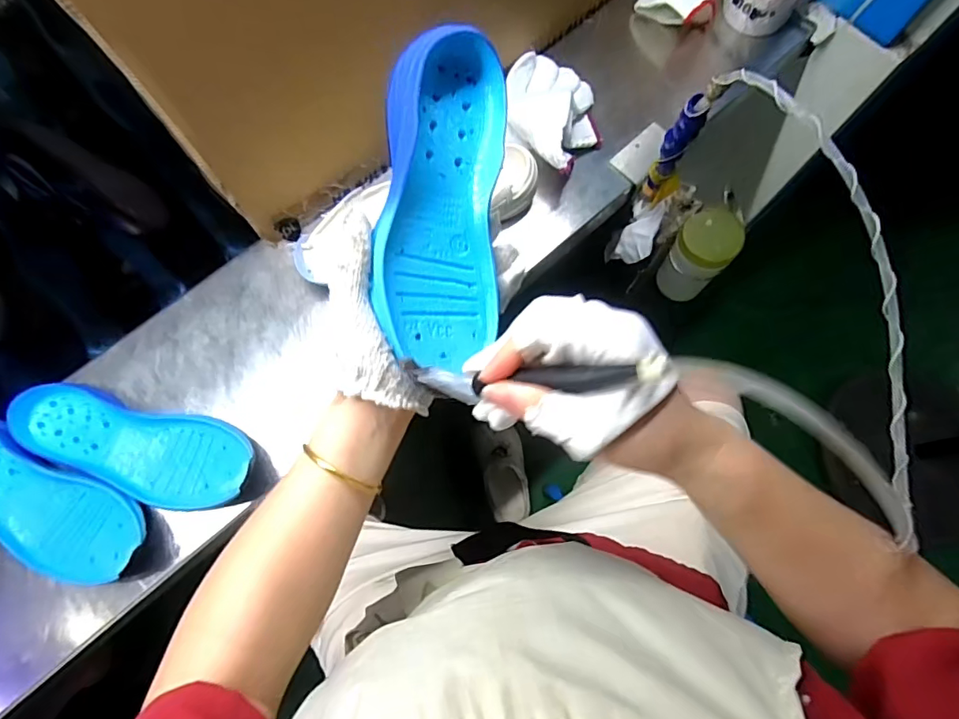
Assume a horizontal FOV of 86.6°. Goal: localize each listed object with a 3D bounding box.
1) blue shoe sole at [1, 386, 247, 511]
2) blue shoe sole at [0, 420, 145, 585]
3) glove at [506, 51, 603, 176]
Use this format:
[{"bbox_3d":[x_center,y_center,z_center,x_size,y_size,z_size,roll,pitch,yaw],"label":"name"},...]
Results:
[{"bbox_3d":[-0.338,0.087,0.499,0.234,0.027,0.088,13,71,2],"label":"blue shoe sole"},{"bbox_3d":[-0.425,0.134,0.478,0.232,0.024,0.085,26,72,6],"label":"blue shoe sole"},{"bbox_3d":[0.090,-0.308,0.622,0.116,0.045,0.200,-7,72,-5],"label":"glove"}]

